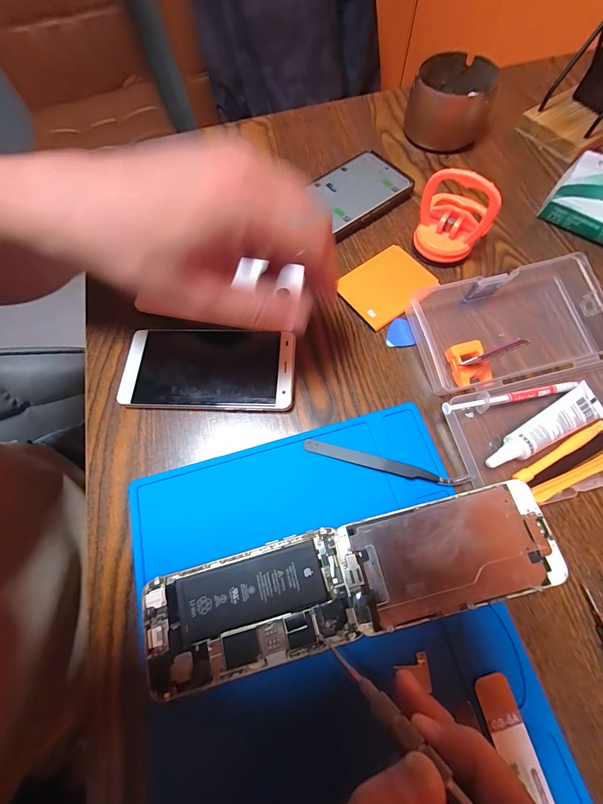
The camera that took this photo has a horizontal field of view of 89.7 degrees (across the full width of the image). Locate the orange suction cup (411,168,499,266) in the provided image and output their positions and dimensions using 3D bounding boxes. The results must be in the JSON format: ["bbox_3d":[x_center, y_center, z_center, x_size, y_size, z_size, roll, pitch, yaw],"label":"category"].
[{"bbox_3d":[0.135,-0.171,0.270,0.057,0.069,0.057,-1,69,2],"label":"orange suction cup"}]

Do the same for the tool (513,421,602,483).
[{"bbox_3d":[0.188,0.036,0.220,0.081,0.004,0.009,-28,71,-8],"label":"tool"}]

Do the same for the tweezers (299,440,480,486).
[{"bbox_3d":[0.060,0.046,0.222,0.117,0.008,0.012,14,70,7],"label":"tweezers"}]

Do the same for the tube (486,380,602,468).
[{"bbox_3d":[0.175,0.018,0.221,0.103,0.017,0.027,-24,70,-7],"label":"tube"}]

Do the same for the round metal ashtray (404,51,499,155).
[{"bbox_3d":[0.165,-0.336,0.342,0.088,0.048,0.089,11,70,7],"label":"round metal ashtray"}]

